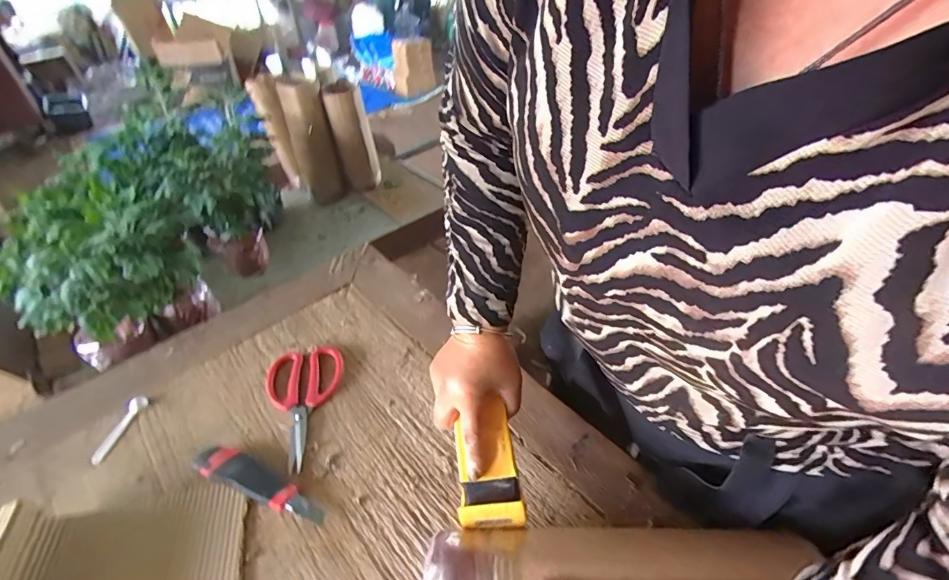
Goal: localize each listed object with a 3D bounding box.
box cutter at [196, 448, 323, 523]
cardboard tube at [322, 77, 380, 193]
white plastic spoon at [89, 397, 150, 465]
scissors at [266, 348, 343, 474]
[{"bbox_3d":[-0.262,0.236,0.526,0.182,0.022,0.042,19,46,18],"label":"box cutter"},{"bbox_3d":[-0.368,-0.447,1.347,0.129,0.335,0.116,-11,42,-11],"label":"cardboard tube"},{"bbox_3d":[-0.485,0.189,0.592,0.024,0.005,0.095,19,53,4],"label":"white plastic spoon"},{"bbox_3d":[-0.253,0.159,0.615,0.103,0.019,0.187,0,43,-2],"label":"scissors"}]

